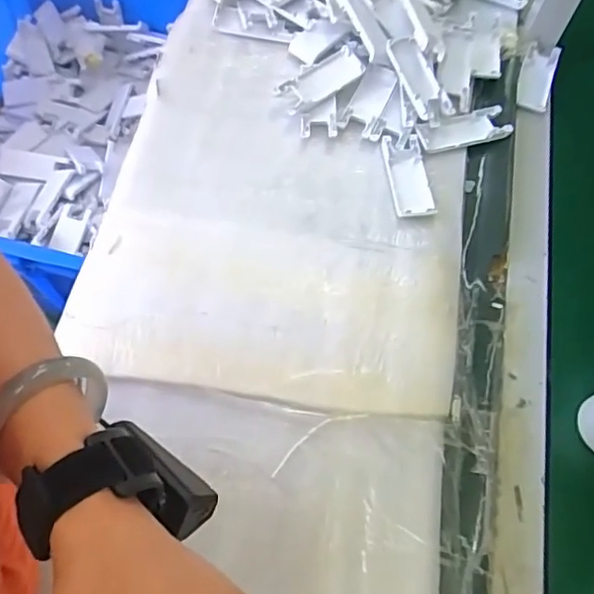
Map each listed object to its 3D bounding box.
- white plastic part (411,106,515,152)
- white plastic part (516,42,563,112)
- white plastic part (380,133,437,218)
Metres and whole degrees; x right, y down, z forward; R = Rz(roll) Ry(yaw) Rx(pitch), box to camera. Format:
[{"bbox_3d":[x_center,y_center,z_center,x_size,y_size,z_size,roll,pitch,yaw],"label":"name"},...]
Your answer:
[{"bbox_3d":[0.186,-0.192,0.639,0.110,0.012,0.043,-14,66,-10],"label":"white plastic part"},{"bbox_3d":[0.292,-0.266,0.692,0.042,0.014,0.099,19,65,6],"label":"white plastic part"},{"bbox_3d":[0.119,-0.132,0.608,0.041,0.010,0.108,-2,65,-5],"label":"white plastic part"}]

